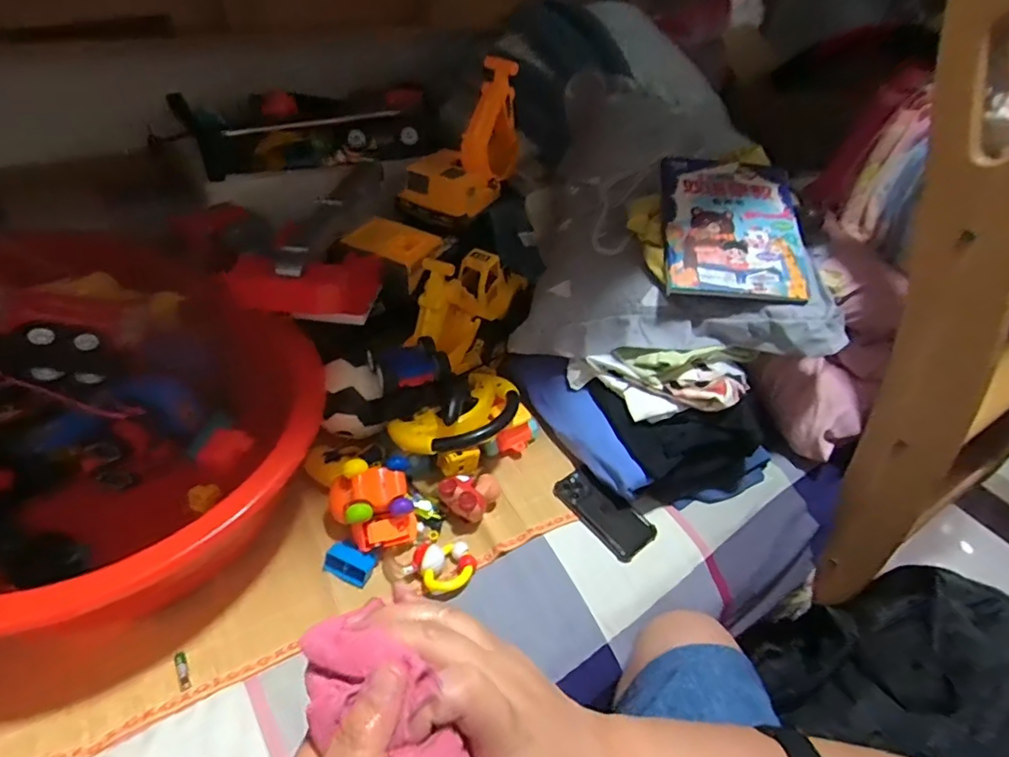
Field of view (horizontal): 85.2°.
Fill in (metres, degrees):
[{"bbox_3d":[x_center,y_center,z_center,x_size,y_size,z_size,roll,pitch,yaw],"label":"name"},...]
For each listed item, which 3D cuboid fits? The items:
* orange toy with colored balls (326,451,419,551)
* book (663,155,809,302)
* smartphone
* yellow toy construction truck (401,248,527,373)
[{"bbox_3d":[-0.171,0.164,0.712,0.102,0.088,0.091,-11,46,-19],"label":"orange toy with colored balls"},{"bbox_3d":[0.343,-0.234,0.816,0.197,0.027,0.301,9,56,-2],"label":"book"},{"bbox_3d":[0.141,0.186,0.782,0.069,0.021,0.145,-29,54,-32],"label":"smartphone"},{"bbox_3d":[-0.059,-0.137,0.921,0.105,0.144,0.273,18,44,11],"label":"yellow toy construction truck"}]

